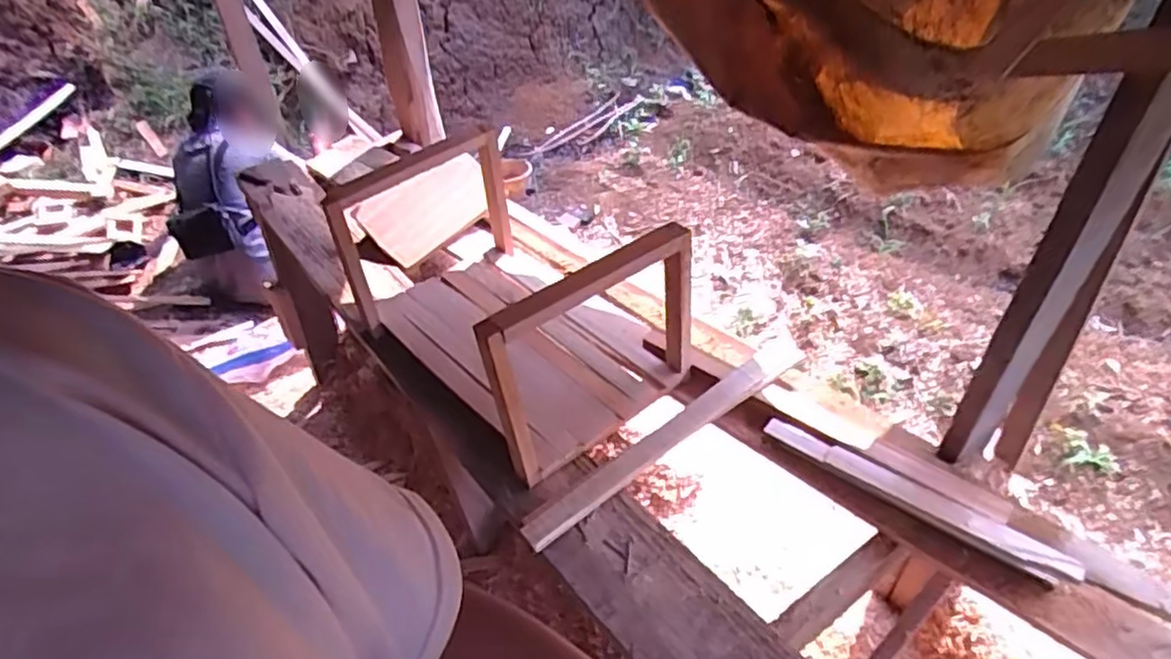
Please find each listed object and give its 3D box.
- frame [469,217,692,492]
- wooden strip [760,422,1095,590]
[{"bbox_3d":[0.022,0.035,1.000,0.343,0.306,0.053,-25,44,-21],"label":"frame"},{"bbox_3d":[0.438,0.224,0.938,0.406,0.028,0.046,25,49,31],"label":"wooden strip"}]

